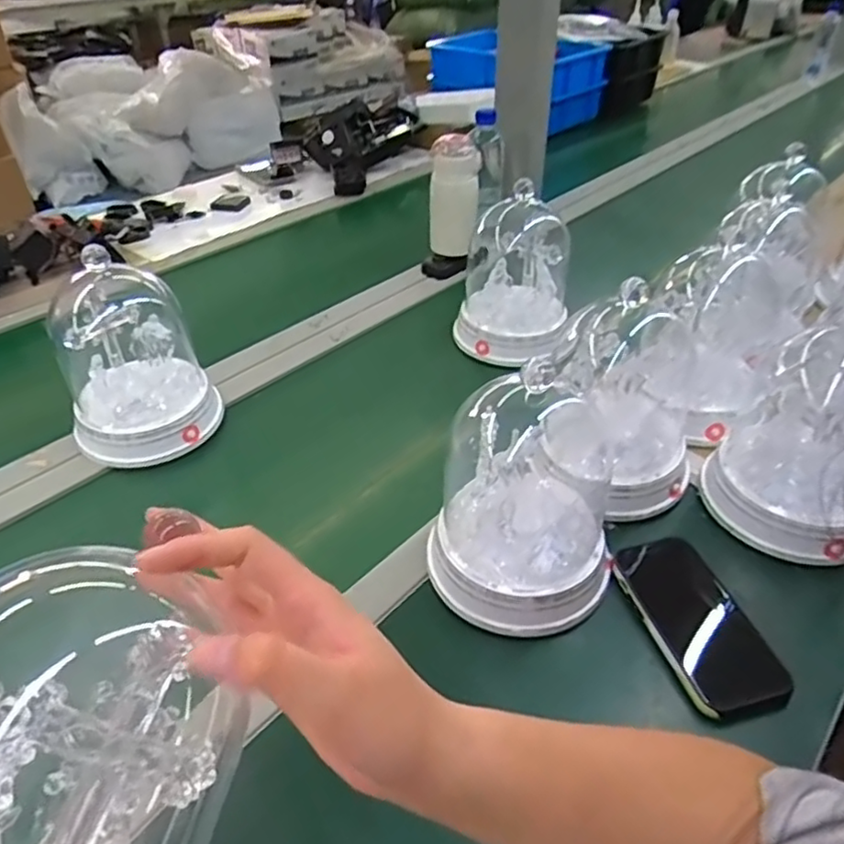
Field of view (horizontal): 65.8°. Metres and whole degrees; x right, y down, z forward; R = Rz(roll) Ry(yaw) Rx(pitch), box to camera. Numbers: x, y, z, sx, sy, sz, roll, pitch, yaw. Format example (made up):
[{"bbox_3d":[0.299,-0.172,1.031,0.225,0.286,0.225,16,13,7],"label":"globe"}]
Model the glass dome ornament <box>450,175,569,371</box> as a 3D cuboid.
[{"bbox_3d":[0.116,-0.185,0.823,0.135,0.196,0.132,8,39,11],"label":"glass dome ornament"}]

